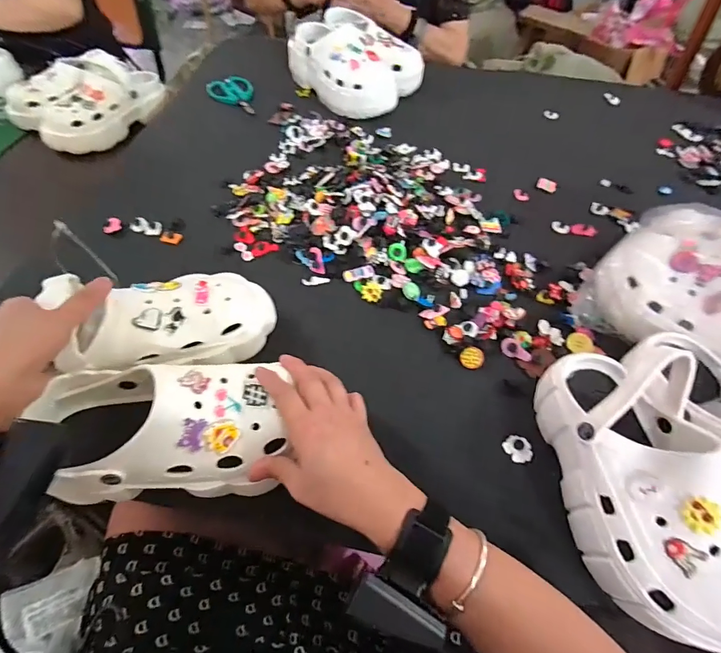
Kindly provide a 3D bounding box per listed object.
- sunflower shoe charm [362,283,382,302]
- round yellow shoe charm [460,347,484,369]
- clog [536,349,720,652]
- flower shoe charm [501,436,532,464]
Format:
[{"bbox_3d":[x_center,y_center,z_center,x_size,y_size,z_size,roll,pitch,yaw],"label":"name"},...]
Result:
[{"bbox_3d":[0.015,-0.047,0.540,0.027,0.004,0.026,1,57,-2],"label":"sunflower shoe charm"},{"bbox_3d":[0.135,0.038,0.488,0.028,0.012,0.024,19,58,10],"label":"round yellow shoe charm"},{"bbox_3d":[0.250,0.133,0.362,0.098,0.118,0.248,-5,57,-6],"label":"clog"},{"bbox_3d":[0.169,0.131,0.430,0.024,0.010,0.029,-36,65,-23],"label":"flower shoe charm"}]

